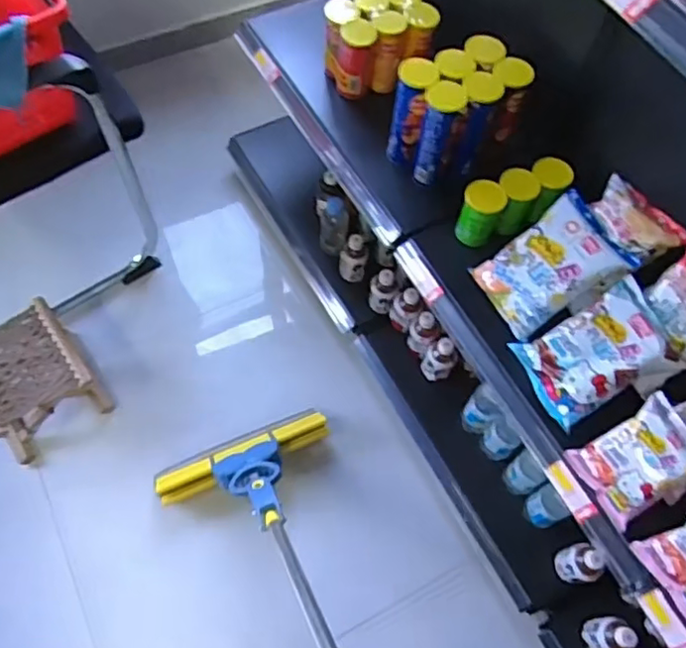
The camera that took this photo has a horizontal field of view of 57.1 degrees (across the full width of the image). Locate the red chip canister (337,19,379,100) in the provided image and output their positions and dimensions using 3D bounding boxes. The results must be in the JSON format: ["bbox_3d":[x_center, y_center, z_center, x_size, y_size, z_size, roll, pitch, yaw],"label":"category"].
[{"bbox_3d":[0.026,-0.533,1.268,0.069,0.137,0.065,2,62,-3],"label":"red chip canister"}]

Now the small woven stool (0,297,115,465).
[{"bbox_3d":[-0.631,0.116,1.298,0.214,0.164,0.230,-29,68,-18],"label":"small woven stool"}]

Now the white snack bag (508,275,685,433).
[{"bbox_3d":[0.406,0.046,1.009,0.222,0.051,0.165,-32,68,12],"label":"white snack bag"}]

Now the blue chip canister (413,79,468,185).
[{"bbox_3d":[0.169,-0.344,1.139,0.067,0.187,0.076,16,62,5],"label":"blue chip canister"}]

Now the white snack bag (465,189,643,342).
[{"bbox_3d":[0.348,-0.101,1.071,0.224,0.047,0.167,-37,68,14],"label":"white snack bag"}]

